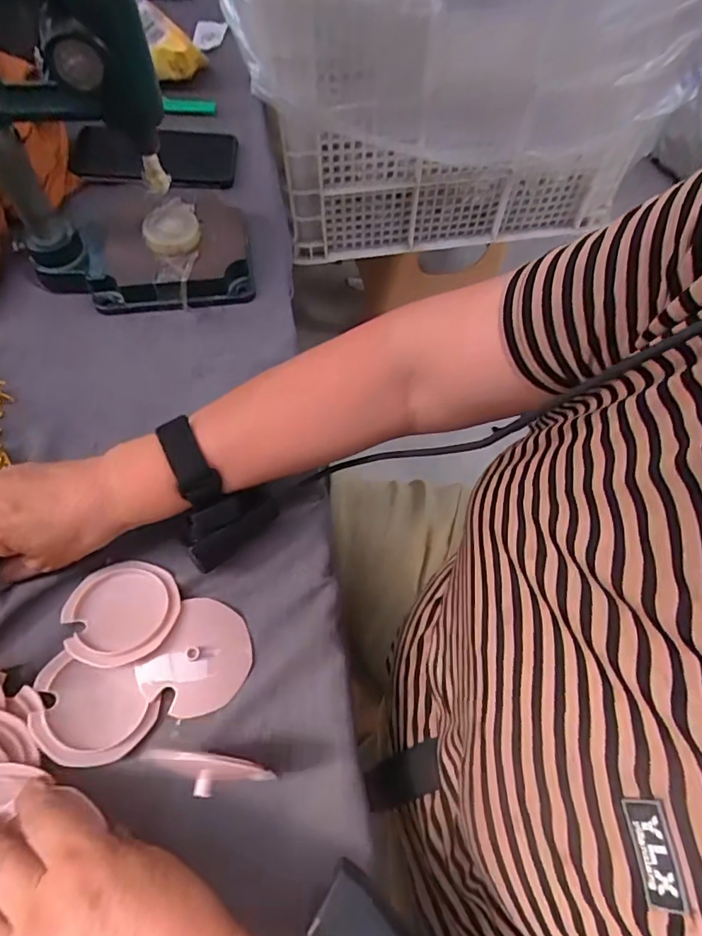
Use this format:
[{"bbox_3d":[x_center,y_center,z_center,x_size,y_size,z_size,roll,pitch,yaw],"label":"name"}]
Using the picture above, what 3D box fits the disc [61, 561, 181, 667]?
[{"bbox_3d":[-0.158,0.098,0.369,0.071,0.013,0.068,2,65,-4],"label":"disc"}]

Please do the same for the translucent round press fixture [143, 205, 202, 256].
[{"bbox_3d":[-0.164,-0.217,0.486,0.049,0.017,0.044,-18,68,-13],"label":"translucent round press fixture"}]

